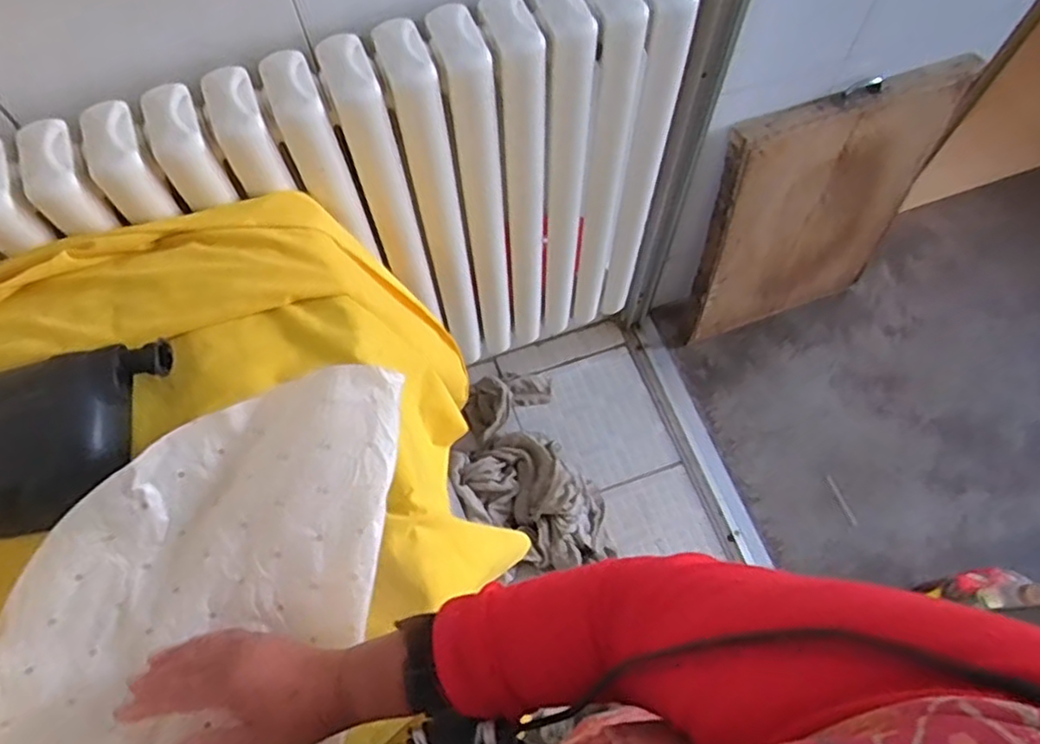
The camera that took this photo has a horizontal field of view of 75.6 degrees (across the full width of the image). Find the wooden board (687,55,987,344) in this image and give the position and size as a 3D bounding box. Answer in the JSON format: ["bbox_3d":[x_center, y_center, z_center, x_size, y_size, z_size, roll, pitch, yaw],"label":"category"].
[{"bbox_3d":[0.584,-0.306,1.309,0.500,0.586,0.053,-21,59,-3],"label":"wooden board"}]

